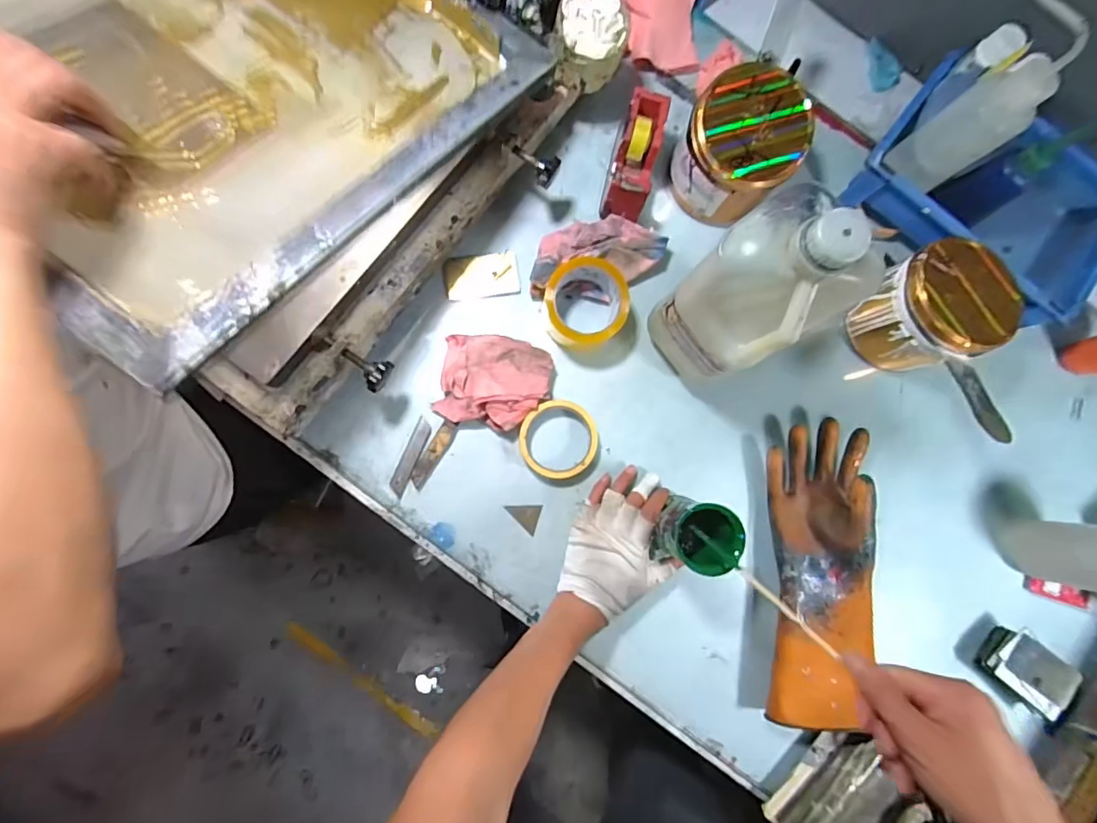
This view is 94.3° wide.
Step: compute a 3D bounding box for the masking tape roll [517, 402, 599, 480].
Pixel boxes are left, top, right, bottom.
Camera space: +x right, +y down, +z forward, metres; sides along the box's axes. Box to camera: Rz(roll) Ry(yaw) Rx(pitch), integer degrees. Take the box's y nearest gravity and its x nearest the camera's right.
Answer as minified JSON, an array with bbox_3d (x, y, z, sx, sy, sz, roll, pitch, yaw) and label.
[{"bbox_3d":[0.012,0.035,0.623,0.094,0.025,0.093,0,84,-4],"label":"masking tape roll"}]

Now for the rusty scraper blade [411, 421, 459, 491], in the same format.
[{"bbox_3d":[-0.140,0.052,0.617,0.021,0.004,0.087,33,83,-7],"label":"rusty scraper blade"}]

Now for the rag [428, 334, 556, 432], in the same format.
[{"bbox_3d":[-0.065,-0.036,0.616,0.132,0.039,0.112,12,84,-3],"label":"rag"}]

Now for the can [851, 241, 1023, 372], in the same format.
[{"bbox_3d":[0.456,-0.123,0.613,0.129,0.108,0.124,0,84,-4],"label":"can"}]

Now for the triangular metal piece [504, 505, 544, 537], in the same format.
[{"bbox_3d":[-0.030,0.133,0.627,0.043,0.004,0.036,2,84,-4],"label":"triangular metal piece"}]

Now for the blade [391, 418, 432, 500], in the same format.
[{"bbox_3d":[-0.167,0.055,0.618,0.020,0.007,0.094,24,83,-1],"label":"blade"}]

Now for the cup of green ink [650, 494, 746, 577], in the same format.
[{"bbox_3d":[0.159,0.133,0.557,0.070,0.107,0.070,6,84,-3],"label":"cup of green ink"}]

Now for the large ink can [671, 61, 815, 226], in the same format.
[{"bbox_3d":[0.230,-0.316,0.620,0.128,0.128,0.125,0,84,-4],"label":"large ink can"}]

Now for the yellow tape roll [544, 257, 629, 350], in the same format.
[{"bbox_3d":[0.042,-0.127,0.620,0.095,0.065,0.100,0,84,-4],"label":"yellow tape roll"}]

